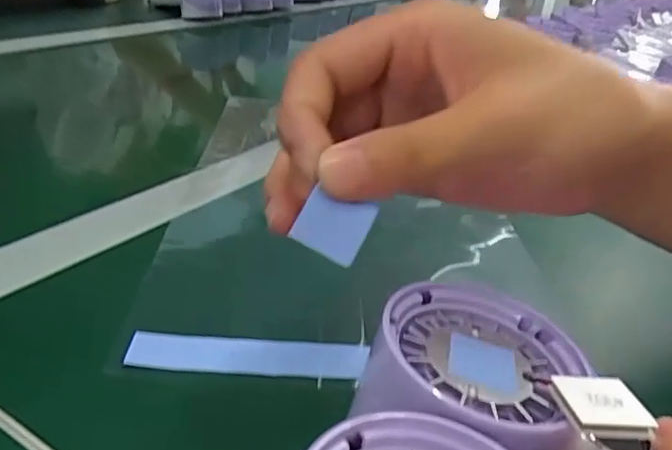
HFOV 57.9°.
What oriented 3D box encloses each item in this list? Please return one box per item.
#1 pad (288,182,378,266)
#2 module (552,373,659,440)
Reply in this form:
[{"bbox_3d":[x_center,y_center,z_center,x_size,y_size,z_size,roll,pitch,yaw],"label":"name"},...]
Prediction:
[{"bbox_3d":[-0.001,0.000,0.175,0.020,0.019,0.004,29,-4,-20],"label":"pad"},{"bbox_3d":[0.069,0.046,0.158,0.020,0.004,0.023,1,26,-6],"label":"module"}]

